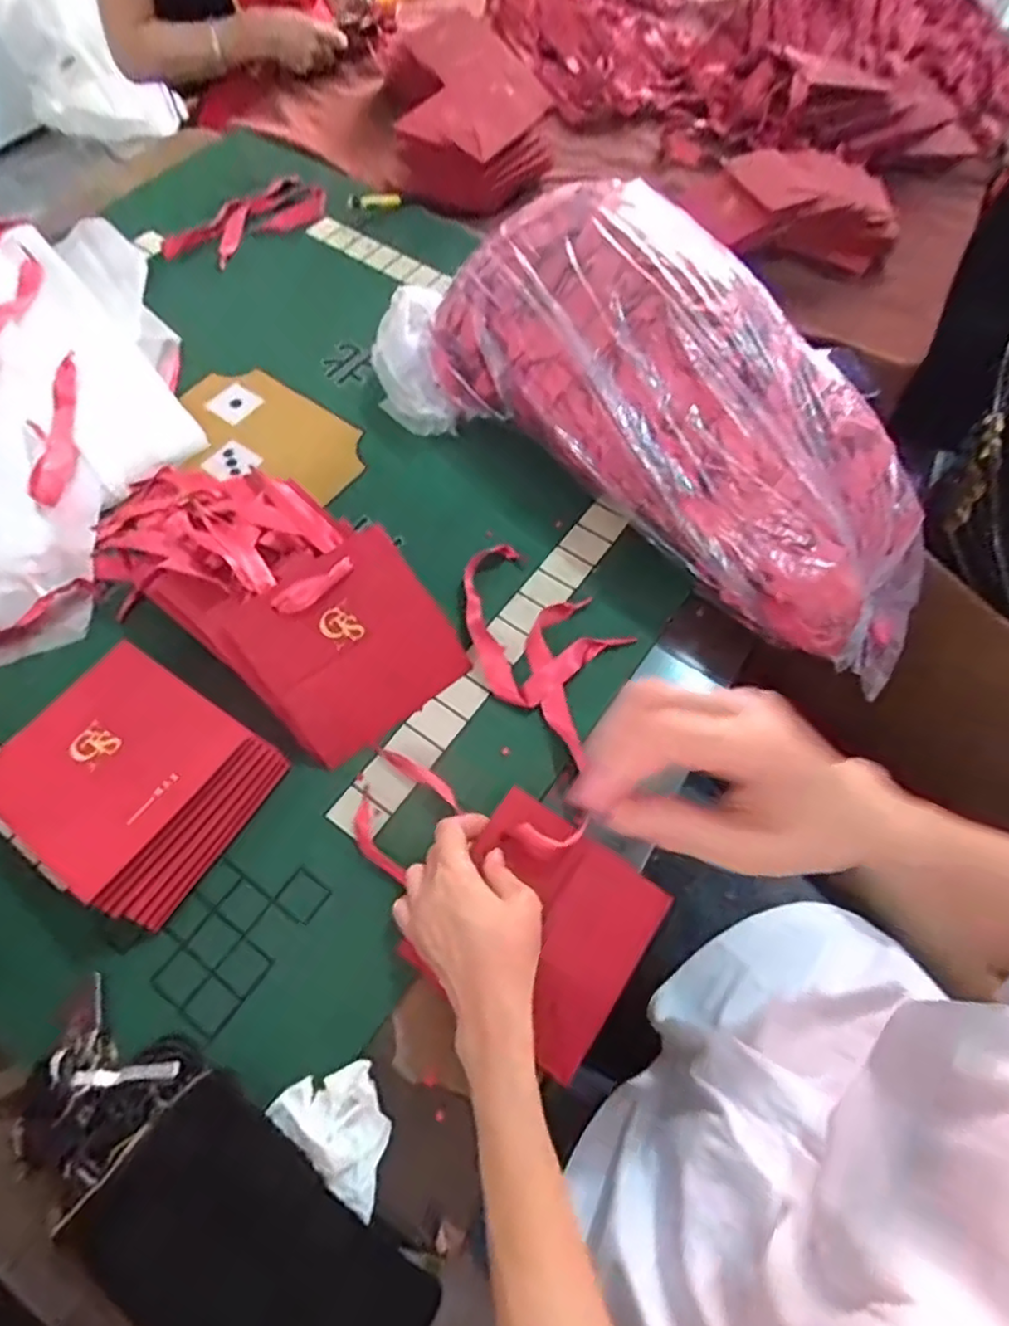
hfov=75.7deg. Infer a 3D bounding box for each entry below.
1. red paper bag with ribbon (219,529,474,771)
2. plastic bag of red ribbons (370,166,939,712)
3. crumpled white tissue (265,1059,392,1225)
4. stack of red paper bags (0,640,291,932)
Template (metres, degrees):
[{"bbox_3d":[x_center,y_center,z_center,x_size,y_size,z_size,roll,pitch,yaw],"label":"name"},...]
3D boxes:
[{"bbox_3d":[-0.117,-0.015,0.504,0.137,0.017,0.141,-37,105,-17],"label":"red paper bag with ribbon"},{"bbox_3d":[0.150,-0.233,0.575,0.552,0.149,0.251,36,68,16],"label":"plastic bag of red ribbons"},{"bbox_3d":[-0.096,0.280,0.395,0.080,0.017,0.056,37,68,17],"label":"crumpled white tissue"},{"bbox_3d":[-0.263,0.078,0.460,0.163,0.044,0.139,30,66,14],"label":"stack of red paper bags"}]

